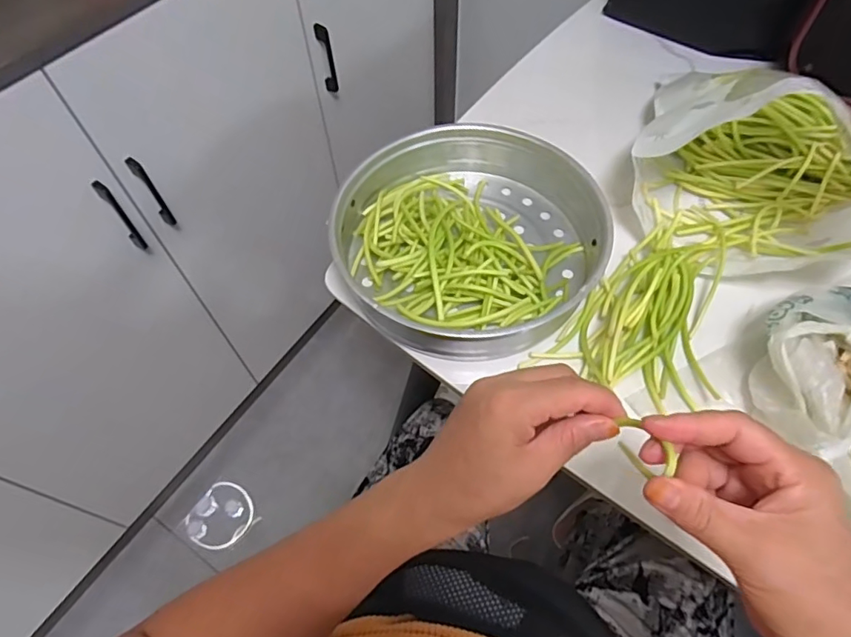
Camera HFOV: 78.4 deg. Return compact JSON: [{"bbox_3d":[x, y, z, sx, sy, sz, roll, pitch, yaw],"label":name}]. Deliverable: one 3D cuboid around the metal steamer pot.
[{"bbox_3d":[0.038,-0.085,0.521,0.251,0.073,0.246,-1,58,2],"label":"metal steamer pot"}]

